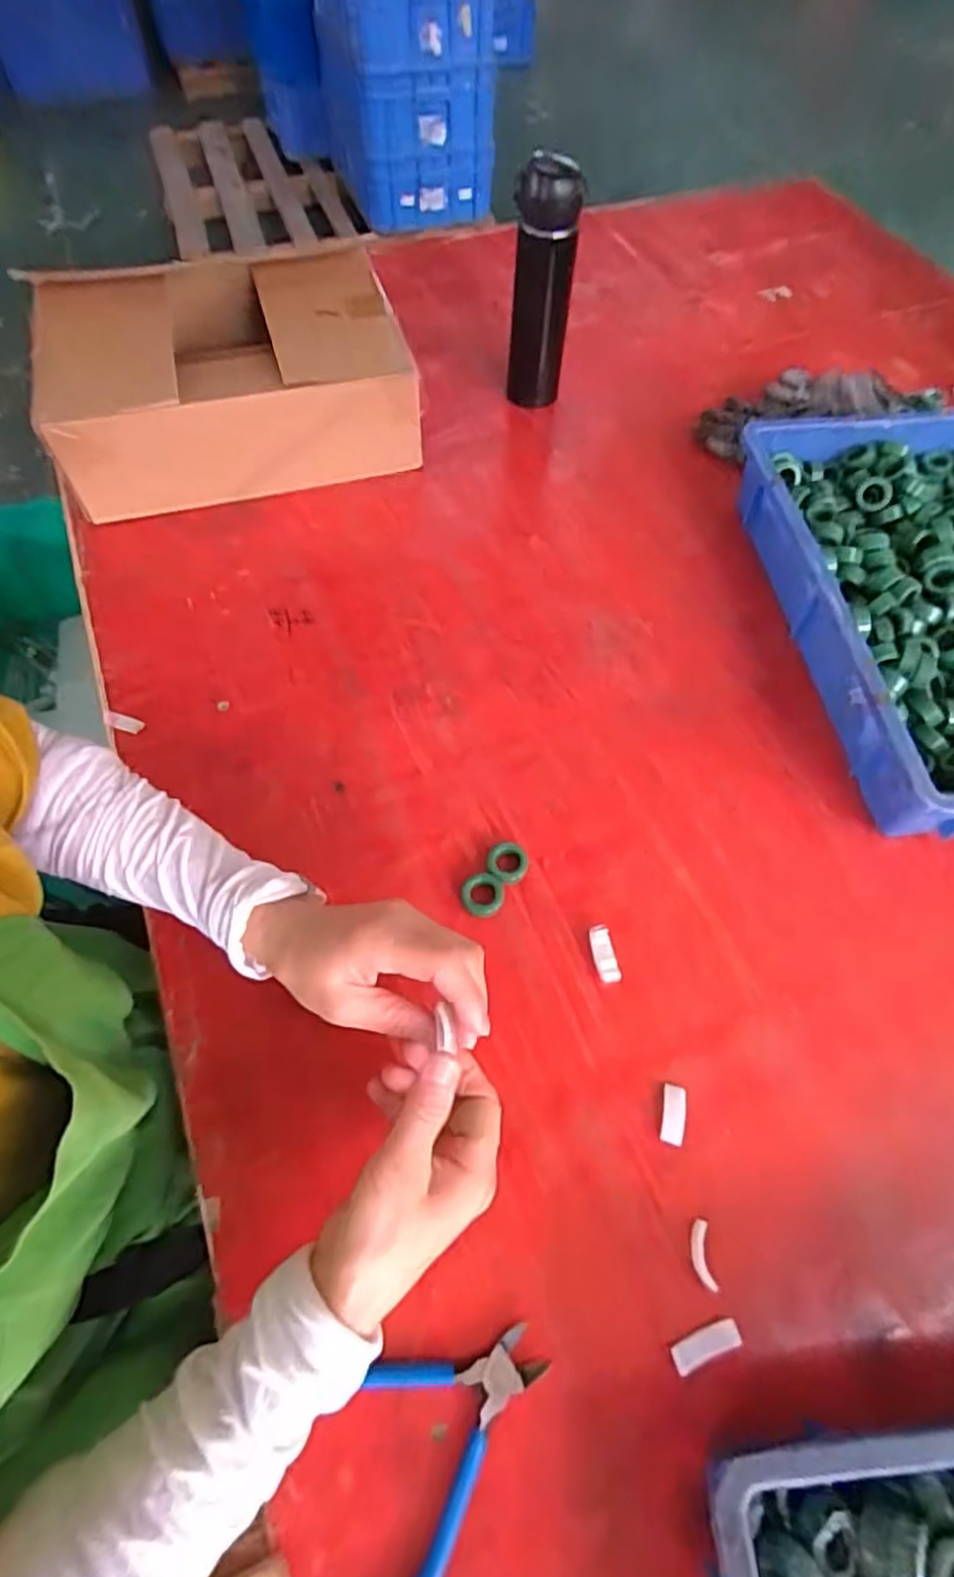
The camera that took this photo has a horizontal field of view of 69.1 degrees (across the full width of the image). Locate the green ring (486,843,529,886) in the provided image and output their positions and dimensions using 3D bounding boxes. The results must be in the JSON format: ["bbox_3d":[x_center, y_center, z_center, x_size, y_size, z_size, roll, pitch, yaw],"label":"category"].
[{"bbox_3d":[0.024,0.055,0.522,0.030,0.011,0.033,1,61,-1],"label":"green ring"}]

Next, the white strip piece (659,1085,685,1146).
[{"bbox_3d":[0.127,0.210,0.446,0.015,0.004,0.034,12,62,5],"label":"white strip piece"}]

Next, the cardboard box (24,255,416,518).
[{"bbox_3d":[-0.256,-0.432,0.722,0.340,0.127,0.258,-15,63,-9],"label":"cardboard box"}]

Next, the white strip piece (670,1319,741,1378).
[{"bbox_3d":[0.128,0.311,0.387,0.039,0.005,0.014,-20,63,-12],"label":"white strip piece"}]

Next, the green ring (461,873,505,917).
[{"bbox_3d":[0.005,0.079,0.507,0.032,0.009,0.031,1,61,-1],"label":"green ring"}]

